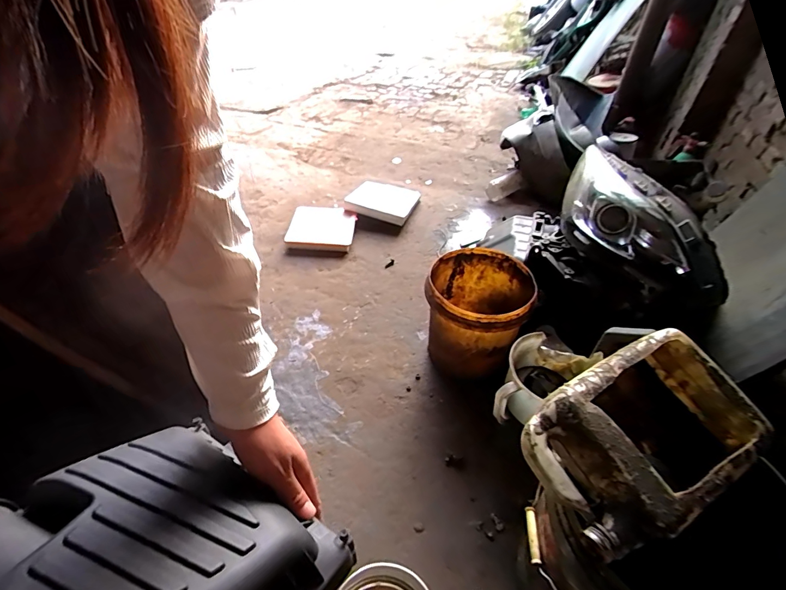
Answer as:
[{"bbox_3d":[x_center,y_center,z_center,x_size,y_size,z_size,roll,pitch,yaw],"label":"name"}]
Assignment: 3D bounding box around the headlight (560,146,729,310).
[{"bbox_3d":[0.606,-0.206,1.108,0.174,0.220,0.643,-7,44,-11],"label":"headlight"}]

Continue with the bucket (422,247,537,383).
[{"bbox_3d":[0.207,0.058,1.103,0.251,0.267,0.251,2,43,-1],"label":"bucket"}]

